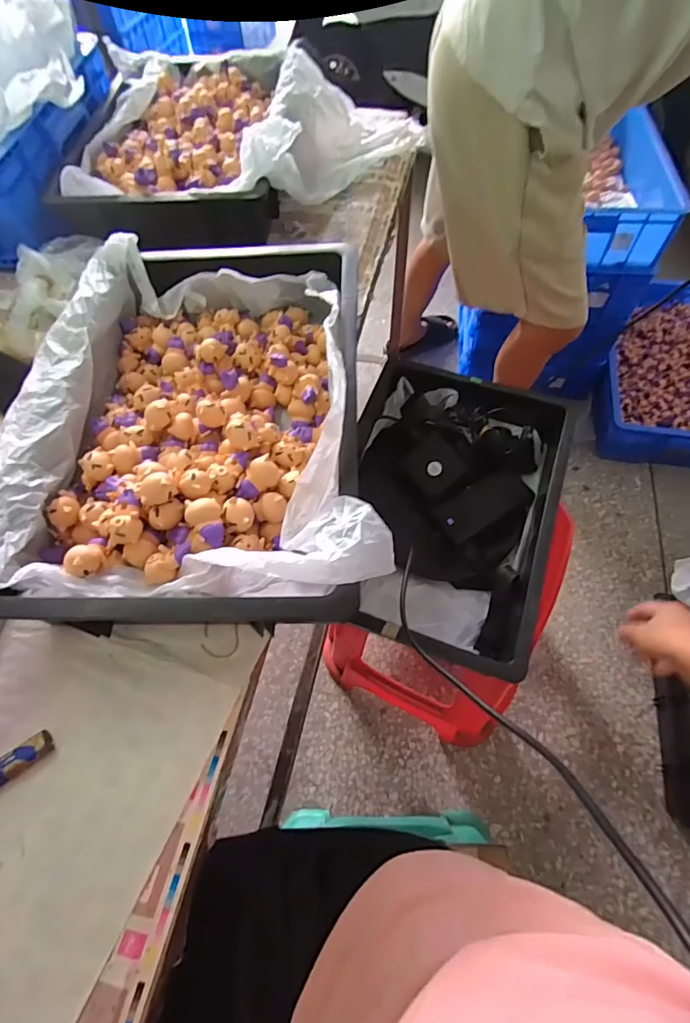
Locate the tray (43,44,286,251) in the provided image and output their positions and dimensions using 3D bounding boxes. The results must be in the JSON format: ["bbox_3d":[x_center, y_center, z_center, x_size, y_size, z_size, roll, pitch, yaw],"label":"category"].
[{"bbox_3d":[-0.246,-0.587,0.758,0.283,0.085,0.429,-1,61,1],"label":"tray"}]

